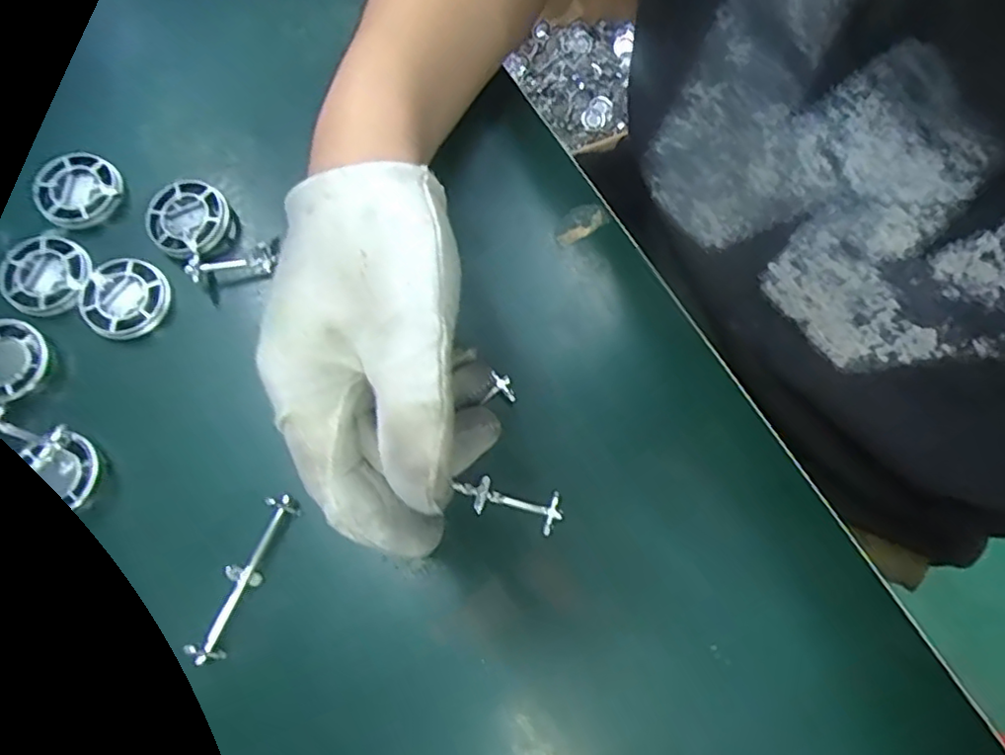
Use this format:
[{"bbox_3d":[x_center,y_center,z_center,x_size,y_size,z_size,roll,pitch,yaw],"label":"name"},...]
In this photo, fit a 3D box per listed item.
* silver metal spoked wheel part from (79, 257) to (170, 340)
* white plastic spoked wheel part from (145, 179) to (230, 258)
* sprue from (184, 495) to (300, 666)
[{"bbox_3d":[-0.182,-0.037,0.309,0.039,0.009,0.040,-11,75,-3],"label":"silver metal spoked wheel part"},{"bbox_3d":[-0.156,-0.079,0.317,0.037,0.013,0.037,0,75,0],"label":"white plastic spoked wheel part"},{"bbox_3d":[-0.108,0.083,0.268,0.015,0.013,0.071,26,76,7],"label":"sprue"}]

